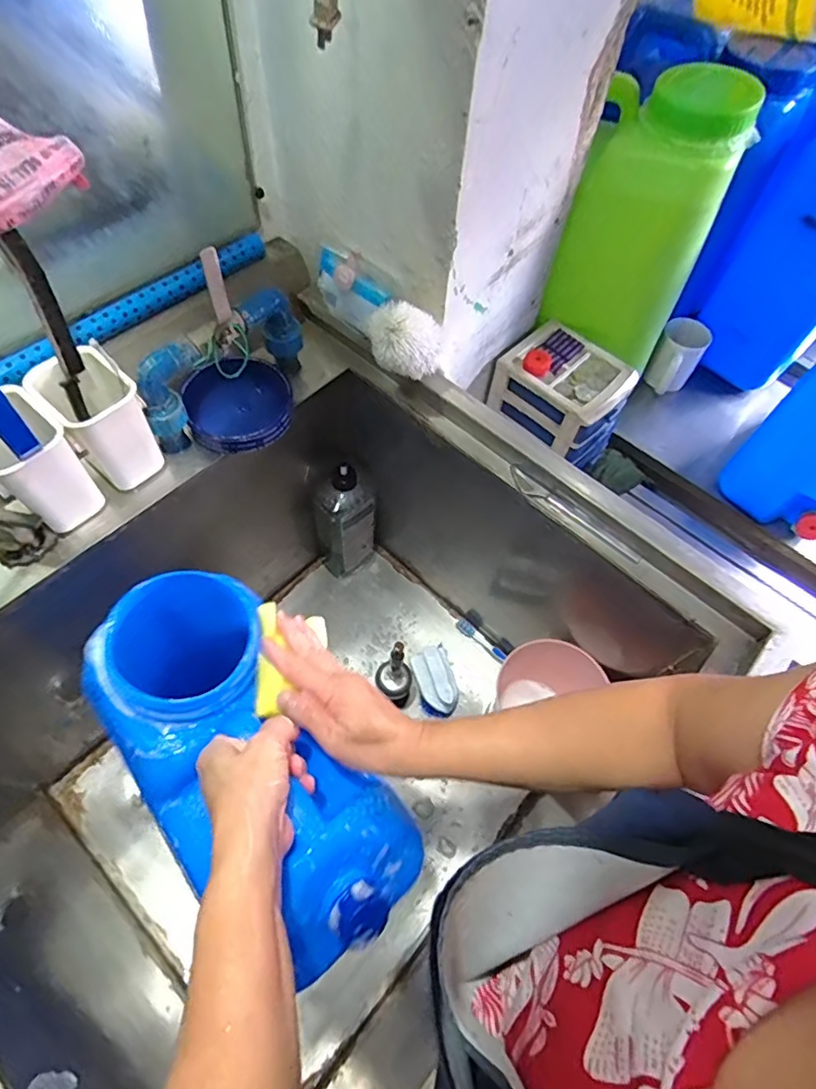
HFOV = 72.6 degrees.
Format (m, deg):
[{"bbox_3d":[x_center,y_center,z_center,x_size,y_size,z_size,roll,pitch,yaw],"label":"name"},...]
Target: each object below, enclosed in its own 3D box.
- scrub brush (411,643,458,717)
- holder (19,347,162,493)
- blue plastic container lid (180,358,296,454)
[{"bbox_3d":[0.044,0.206,0.858,0.063,0.060,0.103,-11,62,-10],"label":"scrub brush"},{"bbox_3d":[-0.299,-0.118,0.545,0.080,0.109,0.072,40,66,17],"label":"holder"},{"bbox_3d":[-0.188,-0.157,0.624,0.114,0.033,0.105,2,61,-3],"label":"blue plastic container lid"}]

